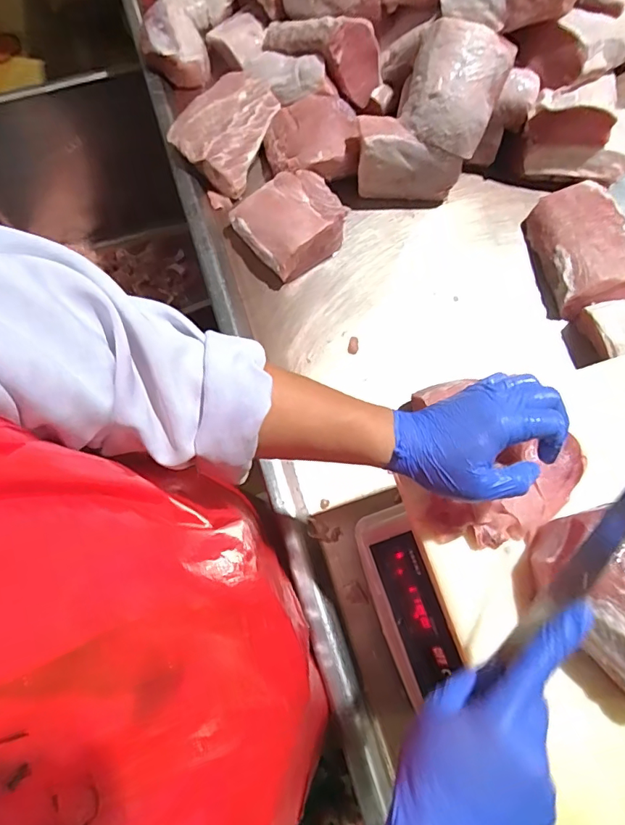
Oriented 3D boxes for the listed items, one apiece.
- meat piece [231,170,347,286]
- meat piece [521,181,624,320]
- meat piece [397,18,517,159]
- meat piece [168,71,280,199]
[{"bbox_3d":[-0.030,-0.283,0.708,0.144,0.068,0.142,-32,74,-9],"label":"meat piece"},{"bbox_3d":[0.385,-0.241,0.683,0.119,0.065,0.201,-8,72,-1],"label":"meat piece"},{"bbox_3d":[0.192,-0.443,0.659,0.142,0.070,0.142,2,107,7],"label":"meat piece"},{"bbox_3d":[-0.135,-0.451,0.757,0.139,0.060,0.168,32,75,11],"label":"meat piece"}]

